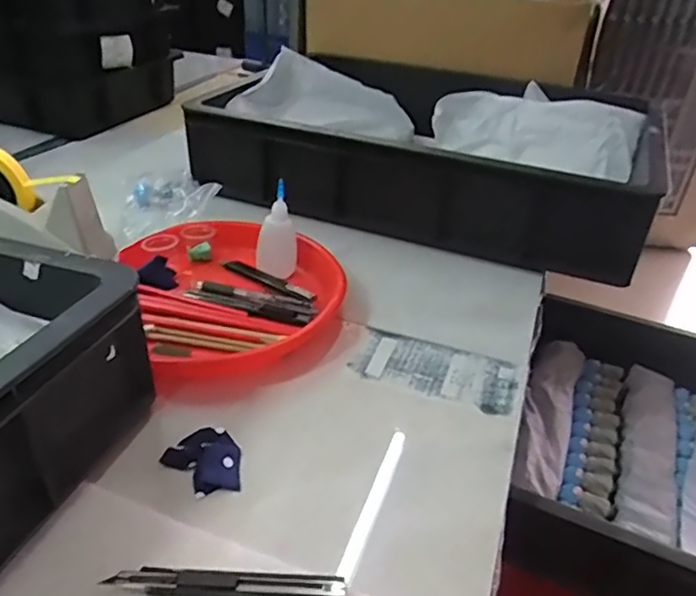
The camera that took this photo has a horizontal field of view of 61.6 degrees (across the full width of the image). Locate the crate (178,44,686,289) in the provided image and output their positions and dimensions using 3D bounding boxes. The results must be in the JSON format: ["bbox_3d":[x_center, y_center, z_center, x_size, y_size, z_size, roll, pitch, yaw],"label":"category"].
[{"bbox_3d":[0.112,-0.212,0.823,0.559,0.124,0.363,16,36,17],"label":"crate"}]

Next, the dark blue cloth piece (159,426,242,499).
[{"bbox_3d":[-0.103,0.120,0.430,0.050,0.007,0.058,-20,41,-30],"label":"dark blue cloth piece"}]

